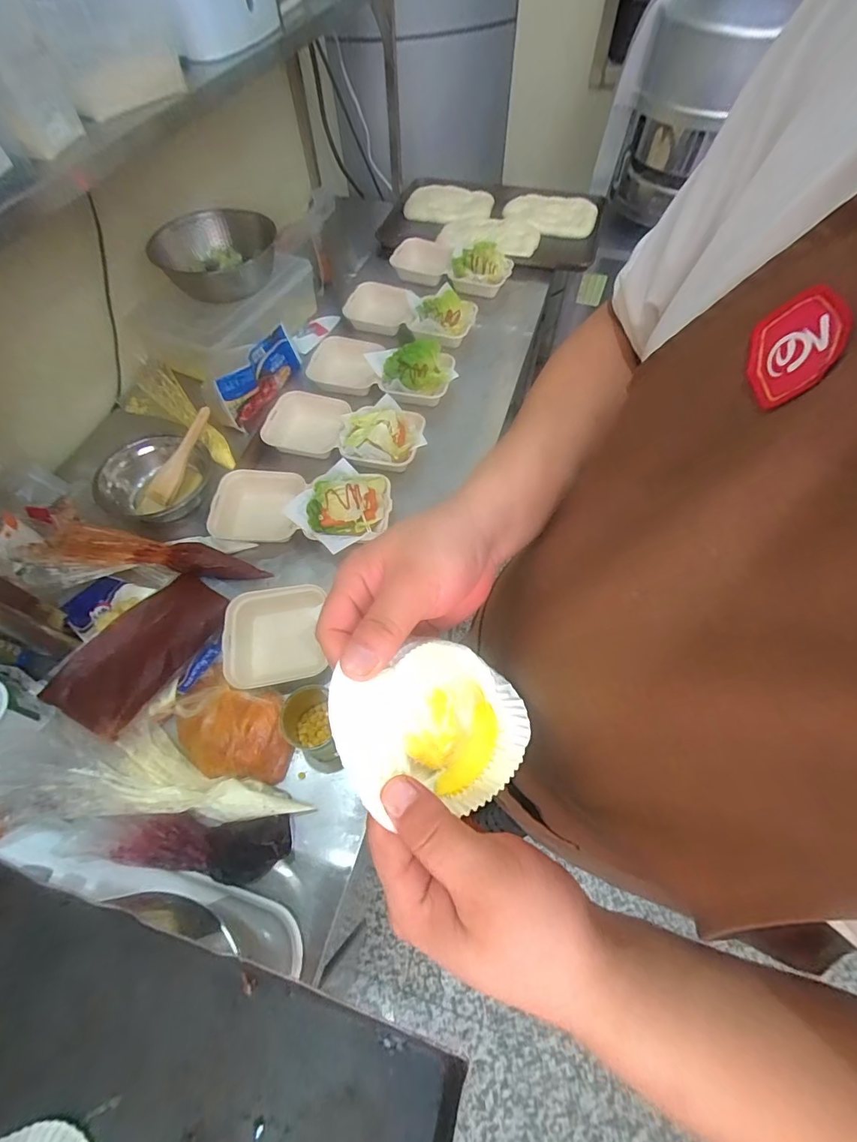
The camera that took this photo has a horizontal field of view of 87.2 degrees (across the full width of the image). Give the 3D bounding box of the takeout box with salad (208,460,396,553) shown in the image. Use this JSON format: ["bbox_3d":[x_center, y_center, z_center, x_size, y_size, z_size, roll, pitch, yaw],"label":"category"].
[{"bbox_3d":[-0.224,-0.108,0.798,0.309,0.079,0.166,5,61,4],"label":"takeout box with salad"}]

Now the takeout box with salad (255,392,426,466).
[{"bbox_3d":[-0.167,-0.273,0.897,0.316,0.072,0.163,10,62,7],"label":"takeout box with salad"}]

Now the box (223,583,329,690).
[{"bbox_3d":[-0.224,0.096,0.673,0.147,0.041,0.154,-7,61,-2],"label":"box"}]

